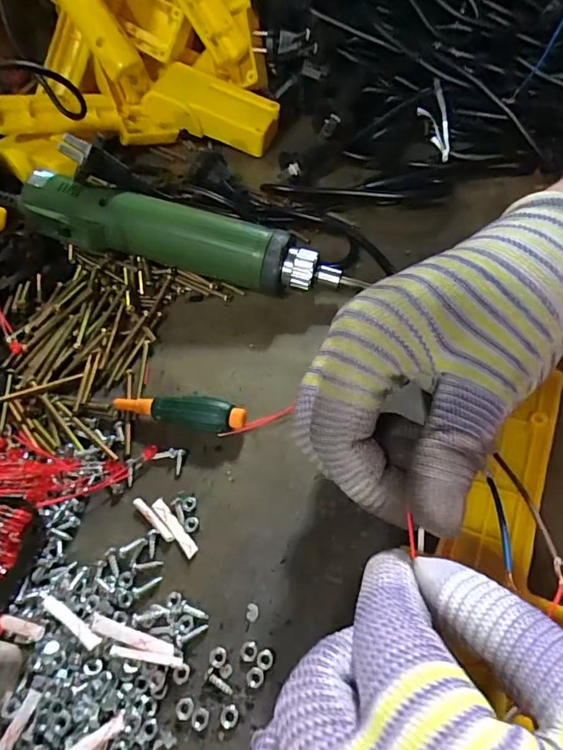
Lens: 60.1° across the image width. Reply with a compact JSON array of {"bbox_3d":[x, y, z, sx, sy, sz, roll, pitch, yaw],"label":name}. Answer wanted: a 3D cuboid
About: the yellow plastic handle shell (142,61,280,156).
[{"bbox_3d":[-0.061,-0.231,0.423,0.115,0.039,0.043,19,57,-1],"label":"yellow plastic handle shell"}]

